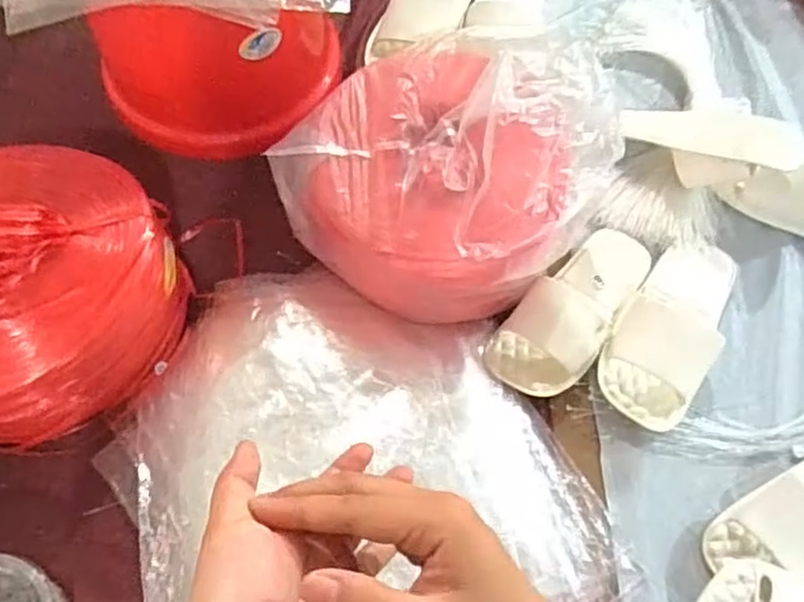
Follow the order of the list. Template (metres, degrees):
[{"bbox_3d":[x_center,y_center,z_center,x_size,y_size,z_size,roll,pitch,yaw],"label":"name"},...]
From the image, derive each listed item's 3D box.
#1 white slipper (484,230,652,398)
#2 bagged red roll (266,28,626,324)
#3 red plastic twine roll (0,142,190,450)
[{"bbox_3d":[0.189,0.003,0.706,0.096,0.052,0.228,39,69,15],"label":"white slipper"},{"bbox_3d":[0.054,-0.146,0.674,0.277,0.170,0.298,1,64,-2],"label":"bagged red roll"},{"bbox_3d":[-0.360,-0.017,0.606,0.269,0.159,0.256,1,64,-2],"label":"red plastic twine roll"}]

